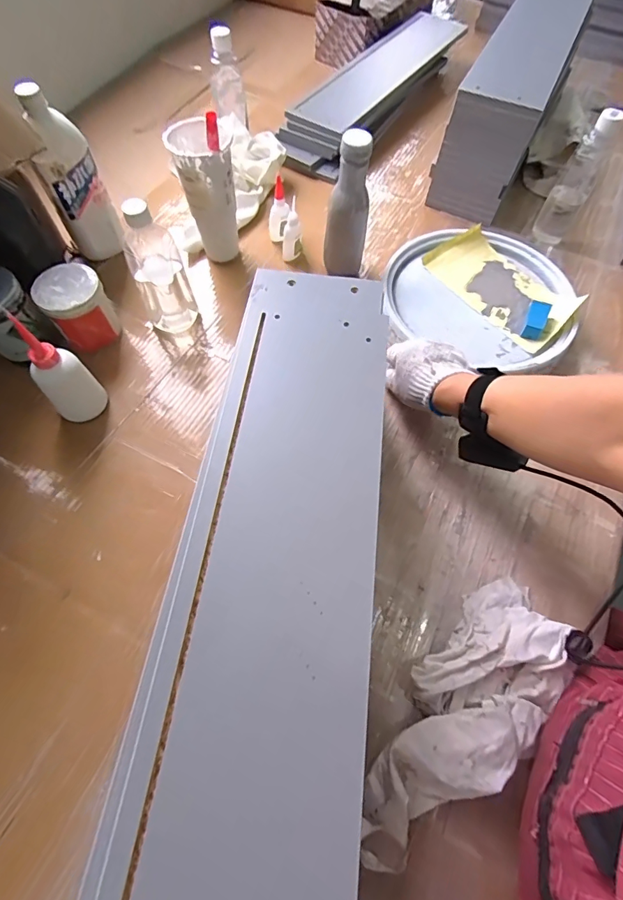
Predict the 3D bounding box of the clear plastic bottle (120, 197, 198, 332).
[{"bbox_3d":[-0.208,-0.243,0.566,0.070,0.179,0.083,-19,65,-11],"label":"clear plastic bottle"}]

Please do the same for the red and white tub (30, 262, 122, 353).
[{"bbox_3d":[-0.324,-0.198,0.584,0.080,0.083,0.083,1,63,-1],"label":"red and white tub"}]

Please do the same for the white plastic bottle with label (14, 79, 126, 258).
[{"bbox_3d":[-0.341,-0.381,0.599,0.082,0.197,0.063,-19,65,-11],"label":"white plastic bottle with label"}]

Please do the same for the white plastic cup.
[{"bbox_3d":[-0.154,-0.369,0.630,0.078,0.182,0.082,-14,64,-9],"label":"white plastic cup"}]

